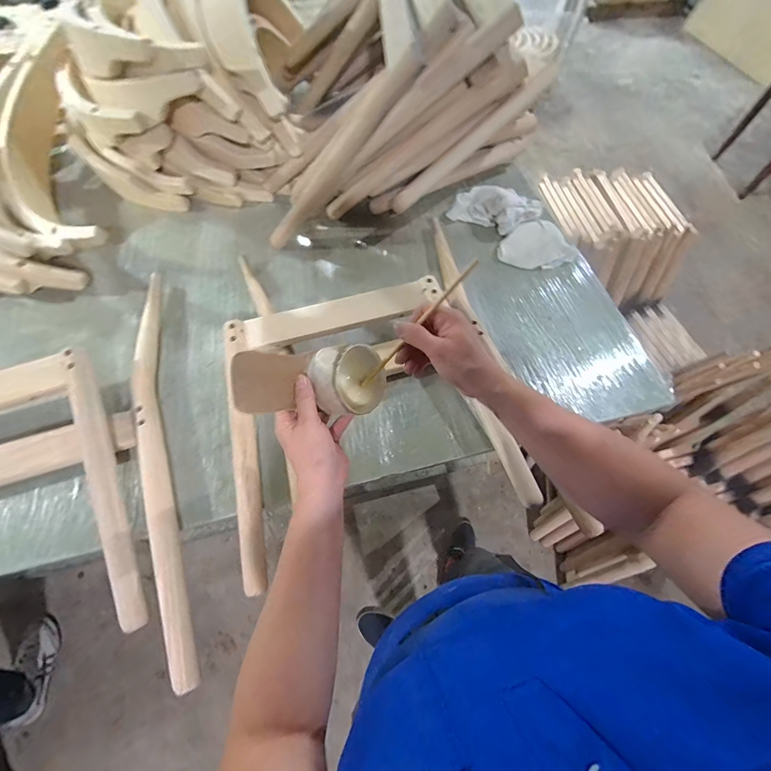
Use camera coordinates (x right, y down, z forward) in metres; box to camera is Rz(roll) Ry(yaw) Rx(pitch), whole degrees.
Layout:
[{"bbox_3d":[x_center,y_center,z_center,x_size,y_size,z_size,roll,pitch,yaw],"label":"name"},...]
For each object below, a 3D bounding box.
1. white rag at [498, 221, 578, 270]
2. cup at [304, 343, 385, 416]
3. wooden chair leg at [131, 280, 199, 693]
[{"bbox_3d":[0.329,-0.302,0.797,0.157,0.044,0.101,-16,66,-10],"label":"white rag"},{"bbox_3d":[-0.045,-0.008,0.428,0.063,0.086,0.076,5,93,41],"label":"cup"},{"bbox_3d":[-0.364,0.084,0.586,0.057,0.036,0.684,-16,66,-11],"label":"wooden chair leg"}]

